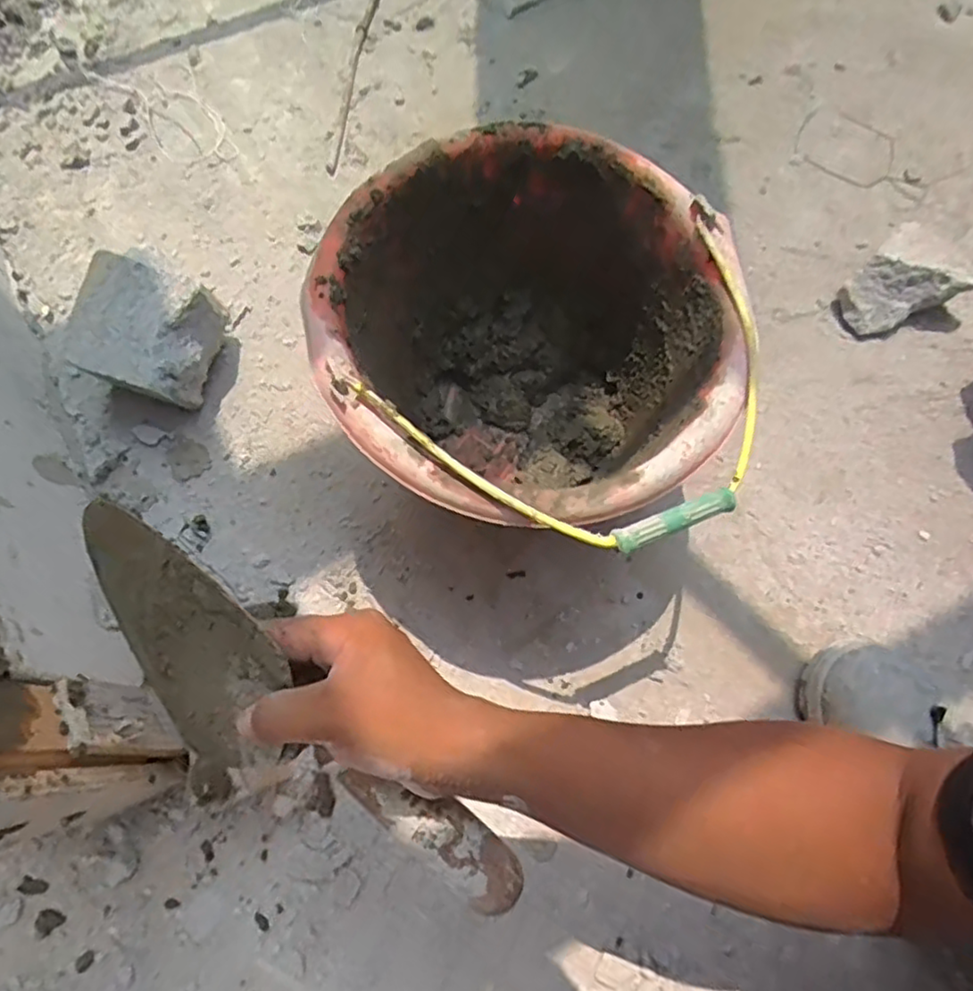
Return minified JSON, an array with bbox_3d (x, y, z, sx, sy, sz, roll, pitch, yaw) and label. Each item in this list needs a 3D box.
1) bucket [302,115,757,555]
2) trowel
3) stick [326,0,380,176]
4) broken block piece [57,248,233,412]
[{"bbox_3d":[0.030,-0.088,0.524,0.273,0.216,0.277,0,70,1],"label":"bucket"},{"bbox_3d":[-0.094,0.107,0.348,0.284,0.055,0.087,29,100,0],"label":"trowel"},{"bbox_3d":[-0.142,-0.529,0.785,0.020,0.004,0.395,7,71,3],"label":"stick"},{"bbox_3d":[-0.290,-0.134,0.589,0.100,0.101,0.107,15,71,6],"label":"broken block piece"}]

